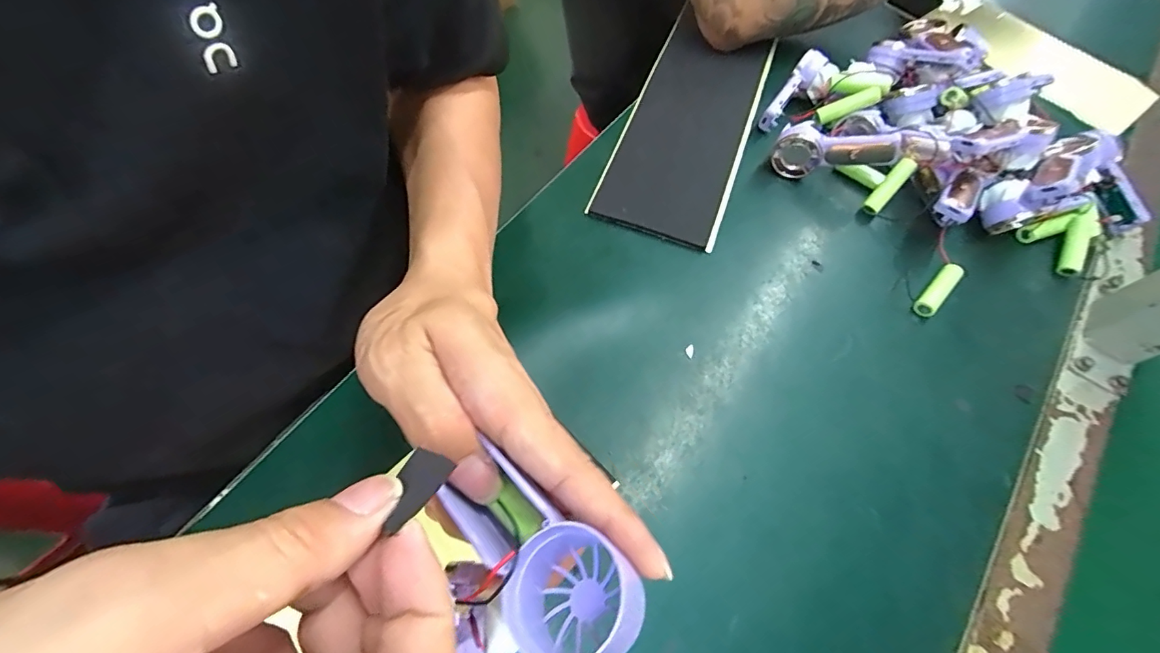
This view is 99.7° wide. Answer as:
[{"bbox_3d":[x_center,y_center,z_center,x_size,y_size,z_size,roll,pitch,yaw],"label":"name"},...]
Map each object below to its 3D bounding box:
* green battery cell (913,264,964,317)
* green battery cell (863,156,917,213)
[{"bbox_3d":[0.276,-0.028,0.376,0.014,0.013,0.049,41,70,15],"label":"green battery cell"},{"bbox_3d":[0.256,-0.116,0.405,0.014,0.013,0.049,39,105,14],"label":"green battery cell"}]

